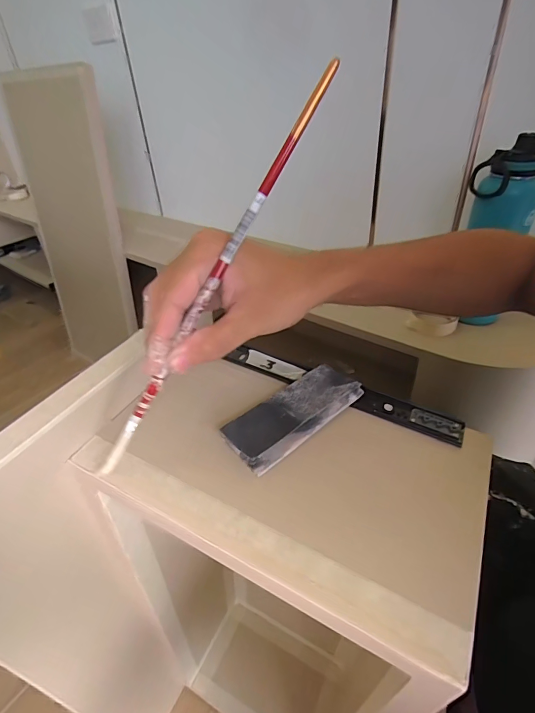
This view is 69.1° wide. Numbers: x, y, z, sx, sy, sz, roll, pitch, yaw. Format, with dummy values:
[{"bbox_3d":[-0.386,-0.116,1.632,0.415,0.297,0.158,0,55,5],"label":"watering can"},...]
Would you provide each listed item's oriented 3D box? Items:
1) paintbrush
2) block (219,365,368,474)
[{"bbox_3d":[-0.038,-0.042,0.242,0.008,0.284,0.015,21,16,-43],"label":"paintbrush"},{"bbox_3d":[0.021,0.043,0.306,0.113,0.015,0.047,-30,44,-31],"label":"block"}]

